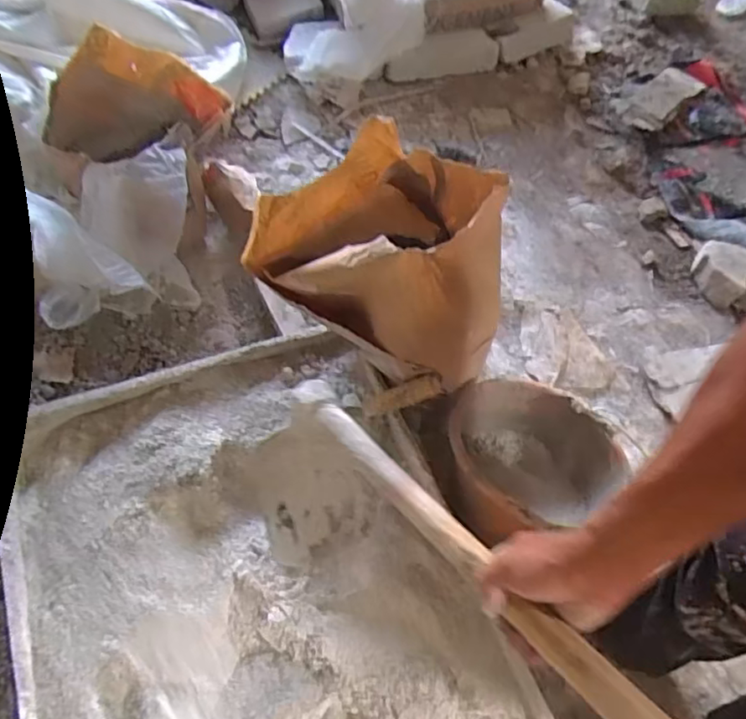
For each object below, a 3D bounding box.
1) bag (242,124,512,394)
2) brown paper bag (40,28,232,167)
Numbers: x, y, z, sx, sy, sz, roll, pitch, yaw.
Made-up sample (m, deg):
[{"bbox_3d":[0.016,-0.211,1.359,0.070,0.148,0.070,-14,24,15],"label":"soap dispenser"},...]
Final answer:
[{"bbox_3d":[0.023,-0.172,0.924,0.360,0.270,0.257,21,59,9],"label":"bag"},{"bbox_3d":[-0.497,-0.533,1.261,0.355,0.286,0.114,-18,61,-14],"label":"brown paper bag"}]

